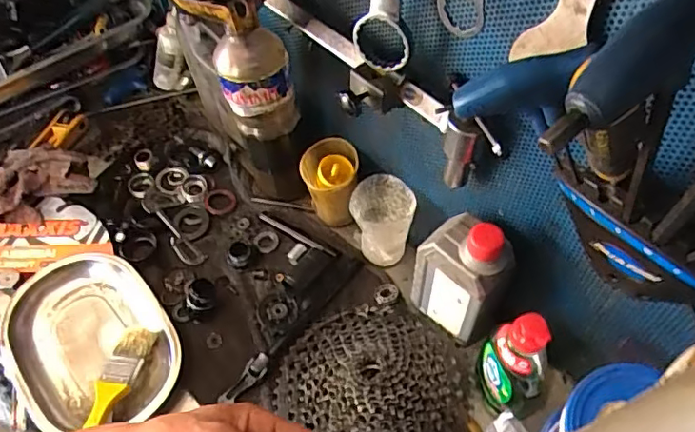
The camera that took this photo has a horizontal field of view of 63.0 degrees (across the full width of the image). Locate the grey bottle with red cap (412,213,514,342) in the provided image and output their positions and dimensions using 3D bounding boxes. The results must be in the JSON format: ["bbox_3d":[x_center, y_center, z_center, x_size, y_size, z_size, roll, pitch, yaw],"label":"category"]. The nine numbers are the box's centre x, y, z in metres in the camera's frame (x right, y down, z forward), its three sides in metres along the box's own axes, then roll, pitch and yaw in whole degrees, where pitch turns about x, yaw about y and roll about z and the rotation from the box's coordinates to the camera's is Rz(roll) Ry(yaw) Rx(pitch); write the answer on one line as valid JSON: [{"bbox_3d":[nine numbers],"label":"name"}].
[{"bbox_3d":[0.109,0.057,0.558,0.083,0.158,0.048,38,63,26],"label":"grey bottle with red cap"}]

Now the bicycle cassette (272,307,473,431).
[{"bbox_3d":[0.027,0.165,0.567,0.185,0.047,0.190,-38,61,-24],"label":"bicycle cassette"}]

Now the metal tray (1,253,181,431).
[{"bbox_3d":[-0.282,0.130,0.613,0.159,0.039,0.208,-27,57,-17],"label":"metal tray"}]

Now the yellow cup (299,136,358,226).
[{"bbox_3d":[-0.020,-0.037,0.683,0.063,0.095,0.062,1,53,2],"label":"yellow cup"}]

